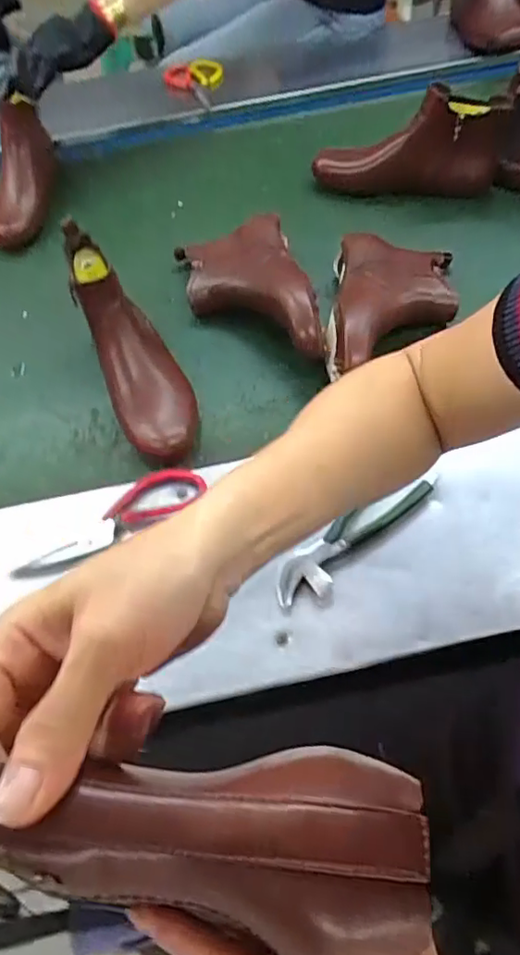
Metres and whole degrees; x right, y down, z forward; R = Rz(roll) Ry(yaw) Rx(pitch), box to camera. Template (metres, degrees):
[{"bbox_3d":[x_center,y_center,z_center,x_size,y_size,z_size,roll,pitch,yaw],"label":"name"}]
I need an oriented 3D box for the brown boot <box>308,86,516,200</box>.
[{"bbox_3d":[0.212,-0.471,0.827,0.255,0.154,0.076,10,59,11],"label":"brown boot"}]

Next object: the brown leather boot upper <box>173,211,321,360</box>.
[{"bbox_3d":[-0.014,-0.238,0.727,0.134,0.092,0.258,-18,58,-6],"label":"brown leather boot upper"}]

